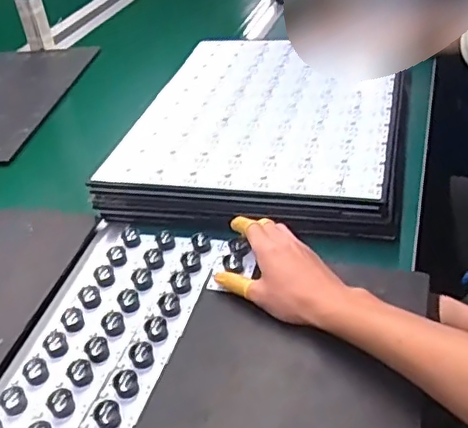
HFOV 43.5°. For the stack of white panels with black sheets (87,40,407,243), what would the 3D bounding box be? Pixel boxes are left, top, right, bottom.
[{"bbox_3d":[0.054,-0.134,0.859,0.367,0.064,0.457,5,37,15],"label":"stack of white panels with black sheets"}]

